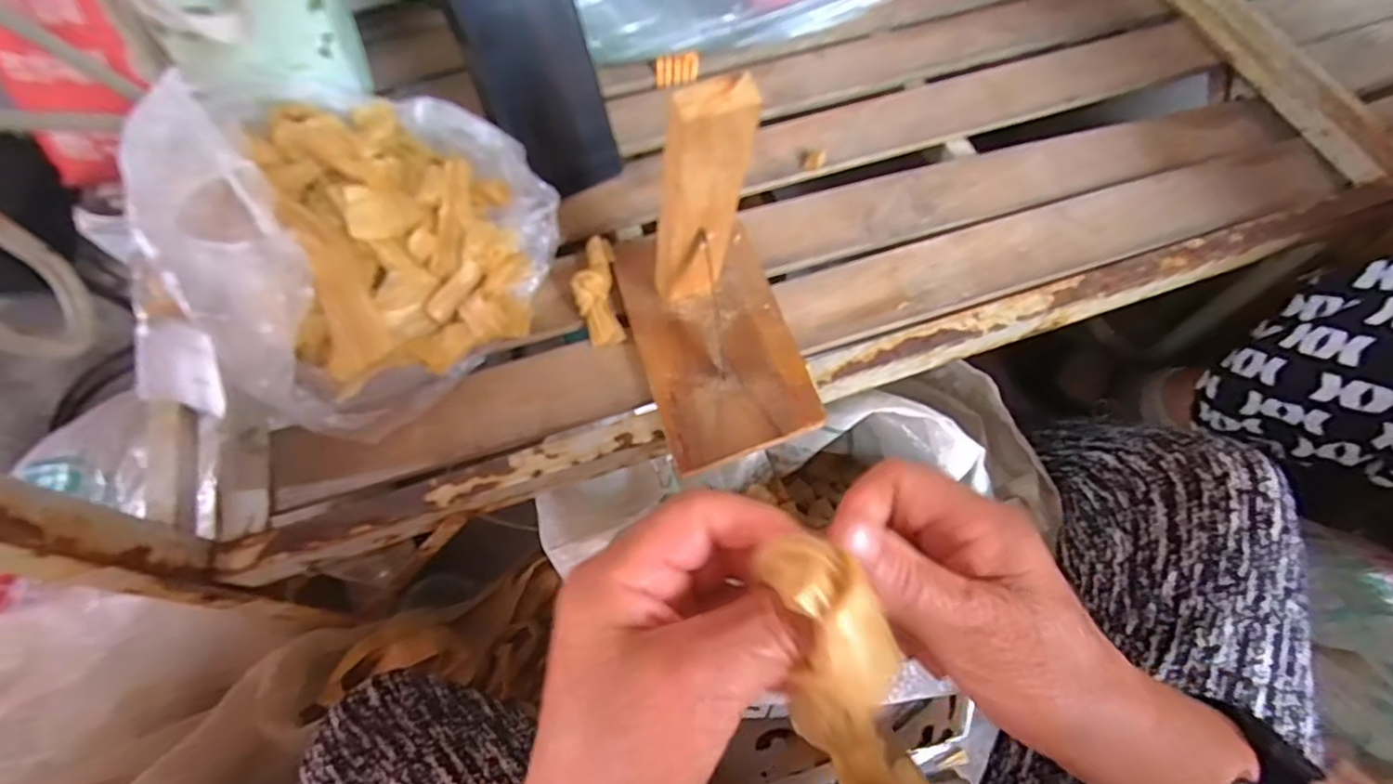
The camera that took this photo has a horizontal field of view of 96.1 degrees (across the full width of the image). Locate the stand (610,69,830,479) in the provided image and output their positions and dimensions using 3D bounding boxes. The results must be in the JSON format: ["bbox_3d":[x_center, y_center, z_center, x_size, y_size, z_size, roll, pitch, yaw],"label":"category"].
[{"bbox_3d":[0.008,-0.074,0.349,0.102,0.181,0.163,-17,63,-6],"label":"stand"}]

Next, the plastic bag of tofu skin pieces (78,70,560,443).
[{"bbox_3d":[-0.220,-0.121,0.415,0.232,0.099,0.274,-4,62,1],"label":"plastic bag of tofu skin pieces"}]

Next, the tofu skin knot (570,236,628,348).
[{"bbox_3d":[-0.070,-0.071,0.437,0.029,0.027,0.079,-10,62,-3],"label":"tofu skin knot"}]

